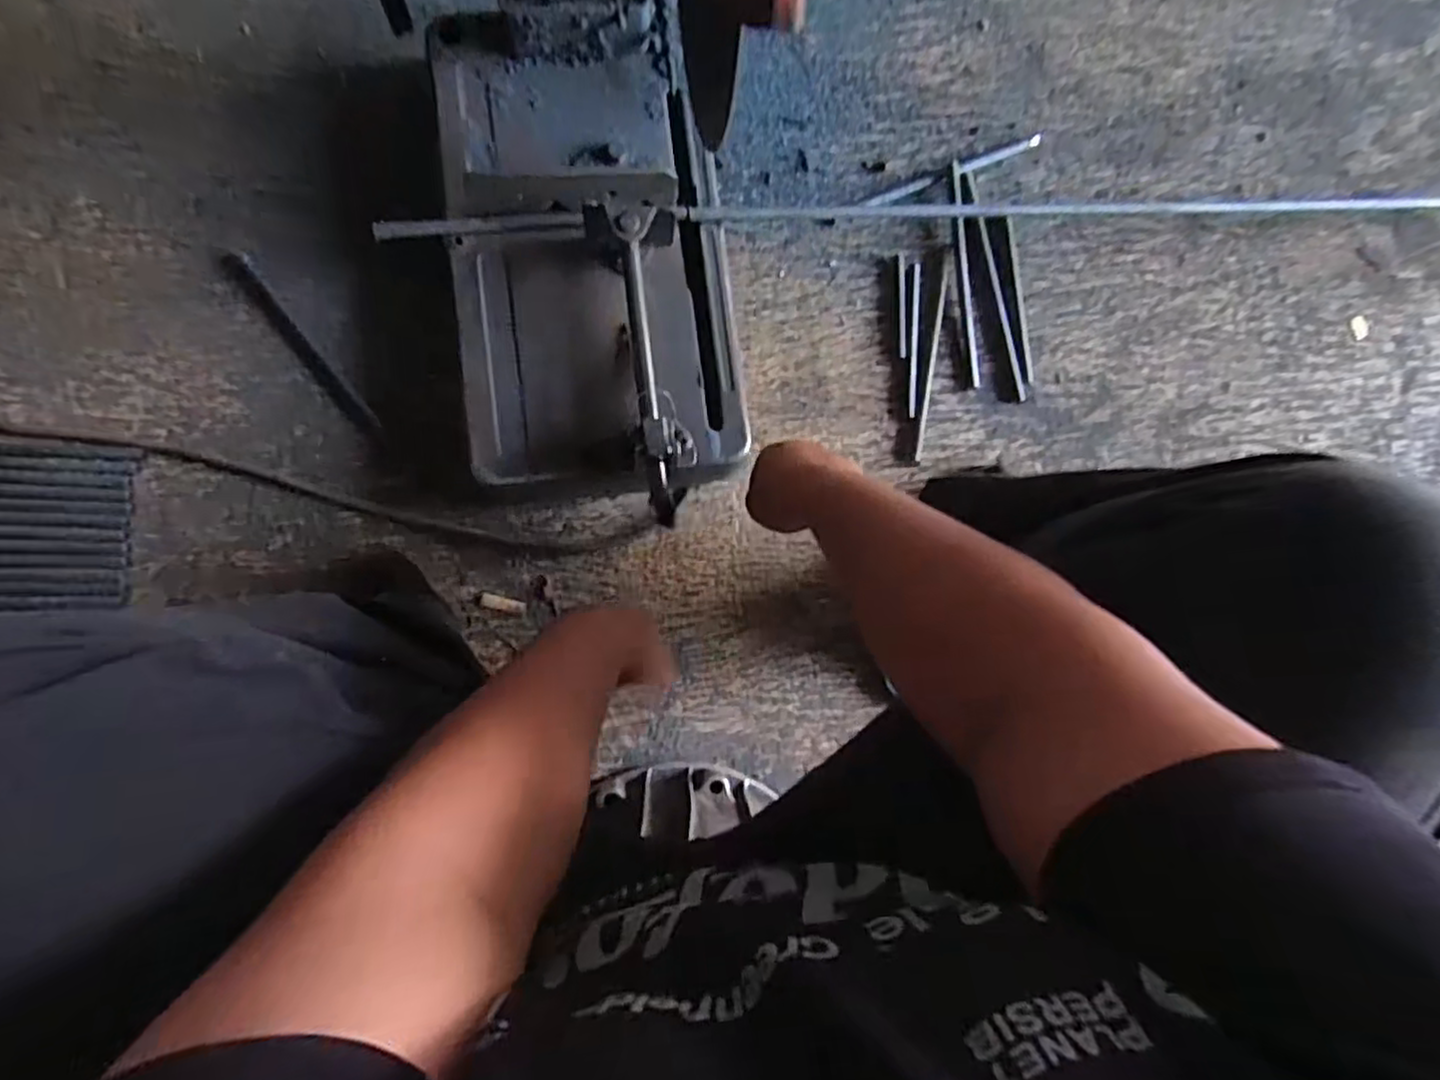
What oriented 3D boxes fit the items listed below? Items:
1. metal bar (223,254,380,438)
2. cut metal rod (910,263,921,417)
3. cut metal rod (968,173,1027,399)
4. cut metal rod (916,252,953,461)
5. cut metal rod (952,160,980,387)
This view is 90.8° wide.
[{"bbox_3d":[-0.393,-0.183,0.669,0.019,0.009,0.205,-39,92,-9],"label":"metal bar"},{"bbox_3d":[0.207,-0.212,0.751,0.009,0.004,0.162,3,86,-8],"label":"cut metal rod"},{"bbox_3d":[0.300,-0.275,0.764,0.012,0.008,0.251,-14,88,-9],"label":"cut metal rod"},{"bbox_3d":[0.225,-0.195,0.752,0.011,0.004,0.225,10,85,-8],"label":"cut metal rod"},{"bbox_3d":[0.264,-0.285,0.759,0.010,0.007,0.242,-4,87,-9],"label":"cut metal rod"}]

